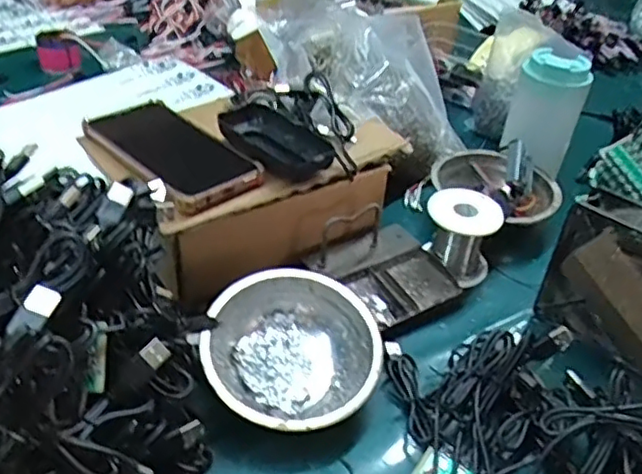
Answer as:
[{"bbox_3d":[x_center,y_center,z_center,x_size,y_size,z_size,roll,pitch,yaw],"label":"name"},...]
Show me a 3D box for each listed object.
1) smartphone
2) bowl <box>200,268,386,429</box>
[{"bbox_3d":[-0.127,-0.075,0.534,0.081,0.012,0.160,-28,49,-35],"label":"smartphone"},{"bbox_3d":[-0.022,0.087,0.461,0.125,0.055,0.118,3,38,-3],"label":"bowl"}]

